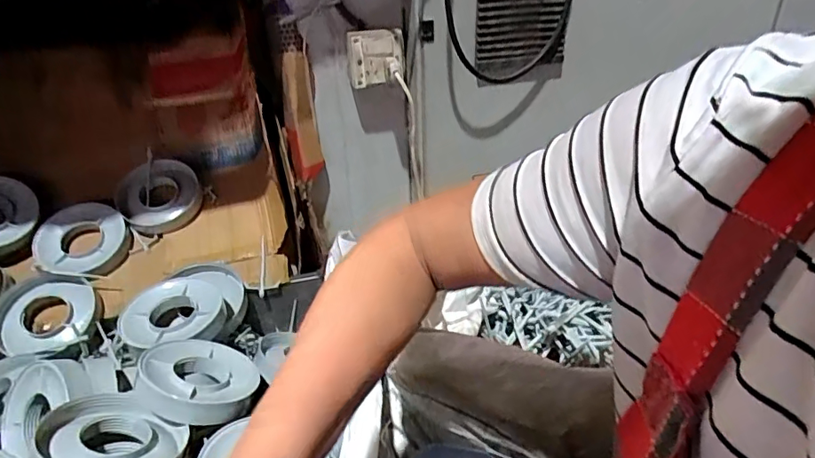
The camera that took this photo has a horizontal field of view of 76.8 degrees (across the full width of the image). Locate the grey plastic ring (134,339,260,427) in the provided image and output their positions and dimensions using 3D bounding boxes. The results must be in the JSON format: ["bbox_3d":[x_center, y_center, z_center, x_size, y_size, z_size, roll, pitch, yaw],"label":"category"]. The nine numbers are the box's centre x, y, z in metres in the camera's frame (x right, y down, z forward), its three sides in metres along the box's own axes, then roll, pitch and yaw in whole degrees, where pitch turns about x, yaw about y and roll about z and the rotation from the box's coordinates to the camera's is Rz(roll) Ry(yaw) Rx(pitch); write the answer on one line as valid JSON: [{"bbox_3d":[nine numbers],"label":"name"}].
[{"bbox_3d":[-0.287,0.206,0.715,0.158,0.027,0.158,10,15,-34],"label":"grey plastic ring"}]

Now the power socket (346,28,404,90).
[{"bbox_3d":[-0.052,-0.281,0.851,0.093,0.091,0.028,2,25,8],"label":"power socket"}]

